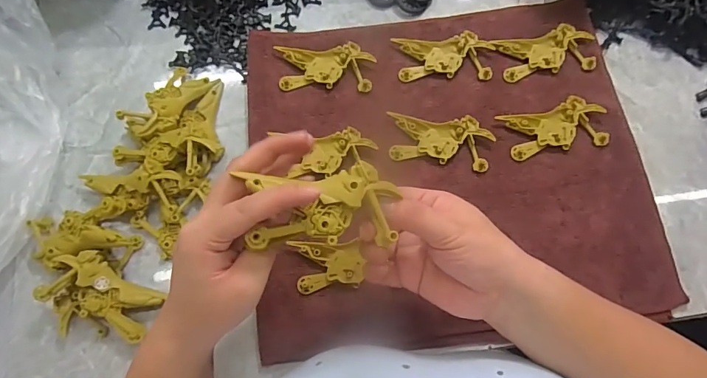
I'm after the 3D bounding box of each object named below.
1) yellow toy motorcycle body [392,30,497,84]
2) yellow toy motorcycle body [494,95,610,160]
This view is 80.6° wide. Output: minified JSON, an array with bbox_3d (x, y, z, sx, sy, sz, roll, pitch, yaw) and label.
[{"bbox_3d":[0.099,-0.141,0.449,0.101,0.010,0.054,-6,73,-1],"label":"yellow toy motorcycle body"},{"bbox_3d":[0.203,-0.062,0.424,0.101,0.013,0.051,-9,73,-2],"label":"yellow toy motorcycle body"}]

